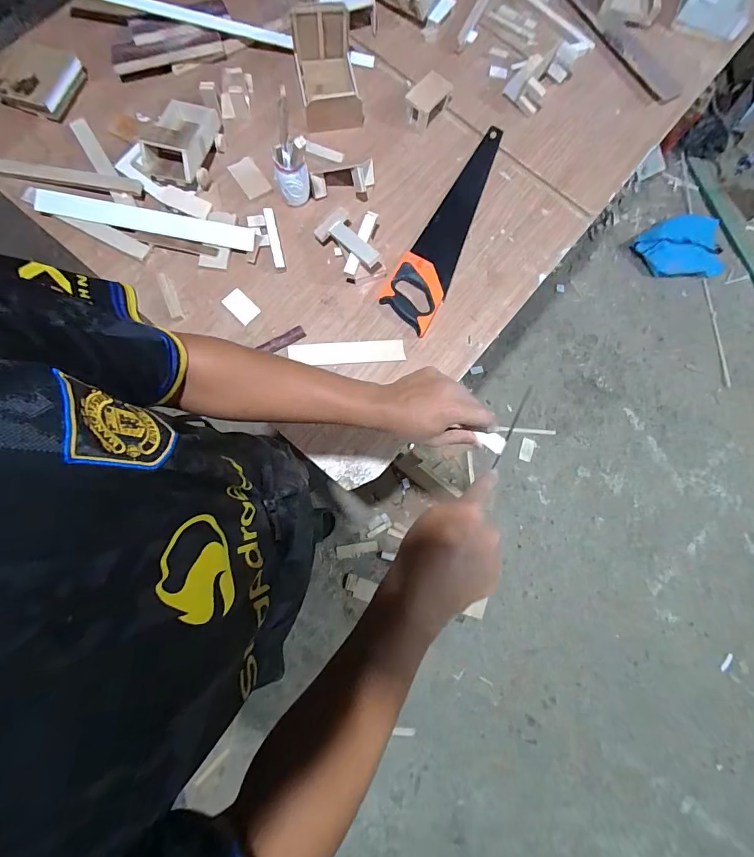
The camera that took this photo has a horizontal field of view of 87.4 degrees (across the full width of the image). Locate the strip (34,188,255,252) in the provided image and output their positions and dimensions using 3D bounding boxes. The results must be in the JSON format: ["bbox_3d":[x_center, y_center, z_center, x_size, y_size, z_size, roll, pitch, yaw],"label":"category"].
[{"bbox_3d":[-0.449,-0.404,0.771,0.406,0.013,0.045,9,93,-4],"label":"strip"}]

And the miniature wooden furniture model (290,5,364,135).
[{"bbox_3d":[-0.104,-0.743,0.829,0.121,0.098,0.199,-11,93,-2],"label":"miniature wooden furniture model"}]

